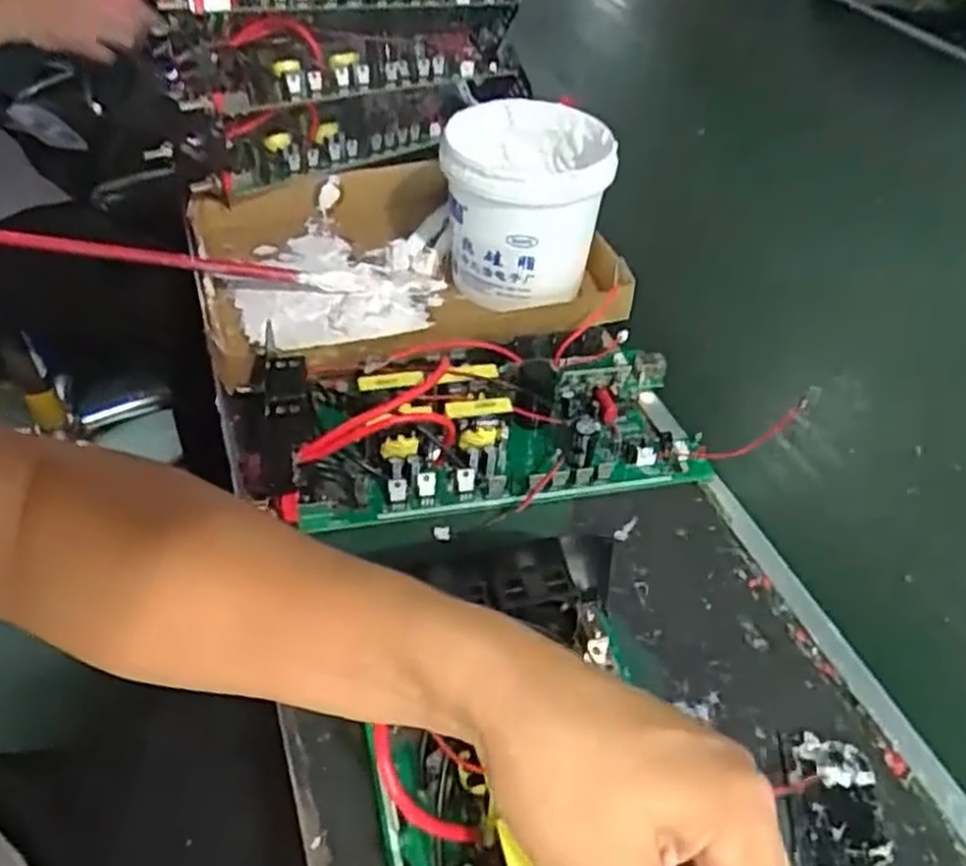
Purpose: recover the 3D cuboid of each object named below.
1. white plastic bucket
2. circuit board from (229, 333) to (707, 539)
[{"bbox_3d":[0.032,-0.169,0.589,0.114,0.124,0.112,1,45,-1],"label":"white plastic bucket"},{"bbox_3d":[-0.006,-0.014,0.489,0.290,0.061,0.141,-10,46,-12],"label":"circuit board"}]

